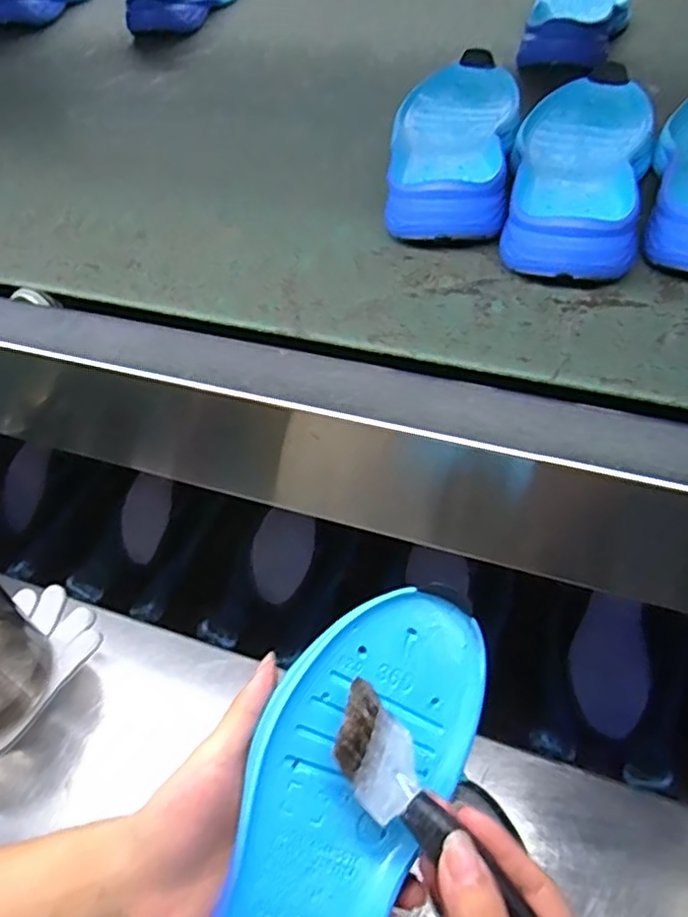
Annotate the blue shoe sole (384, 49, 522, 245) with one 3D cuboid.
[{"bbox_3d":[0.082,-0.236,0.489,0.088,0.039,0.256,6,50,9],"label":"blue shoe sole"}]

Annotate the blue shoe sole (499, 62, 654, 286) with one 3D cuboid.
[{"bbox_3d":[0.162,-0.202,0.453,0.087,0.038,0.253,13,52,15],"label":"blue shoe sole"}]

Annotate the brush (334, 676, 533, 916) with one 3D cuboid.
[{"bbox_3d":[0.057,0.168,0.263,0.032,0.023,0.173,-37,62,-25],"label":"brush"}]

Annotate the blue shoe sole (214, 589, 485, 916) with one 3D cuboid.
[{"bbox_3d":[-0.008,0.176,0.290,0.088,0.038,0.240,23,70,0],"label":"blue shoe sole"}]

